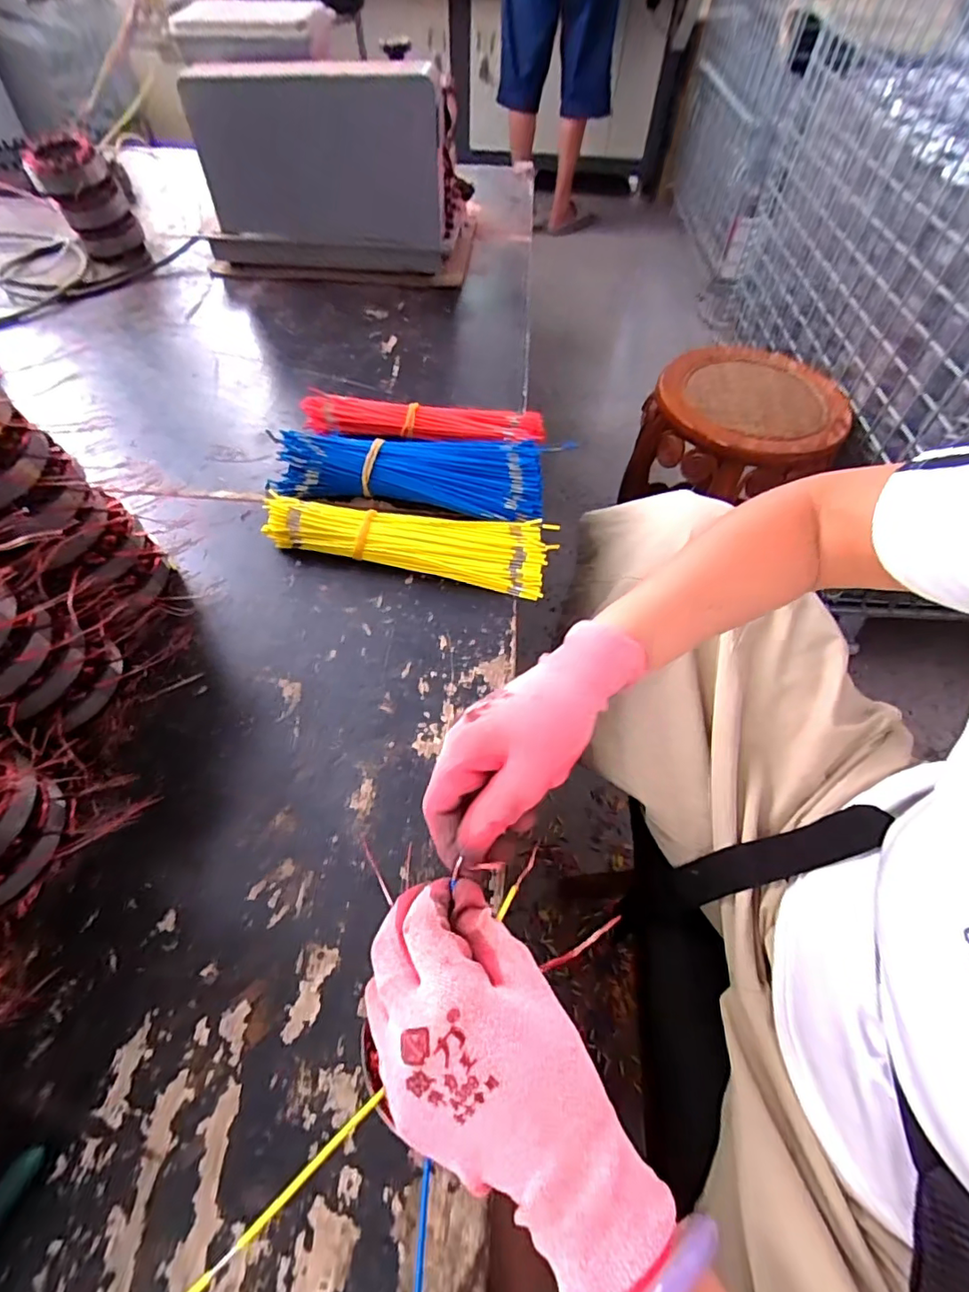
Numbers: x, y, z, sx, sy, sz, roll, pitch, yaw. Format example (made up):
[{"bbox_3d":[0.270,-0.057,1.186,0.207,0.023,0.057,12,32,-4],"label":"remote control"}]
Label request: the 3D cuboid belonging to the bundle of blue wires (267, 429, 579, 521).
[{"bbox_3d":[-0.065,-0.166,0.522,0.251,0.043,0.093,9,56,2],"label":"bundle of blue wires"}]

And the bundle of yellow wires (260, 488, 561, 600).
[{"bbox_3d":[-0.065,-0.095,0.484,0.241,0.029,0.071,11,56,4],"label":"bundle of yellow wires"}]

